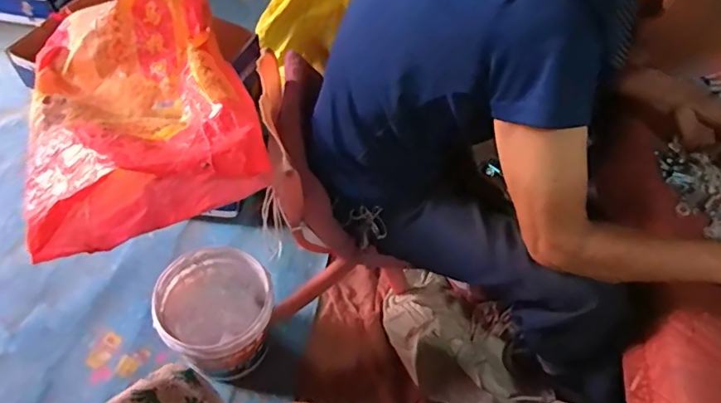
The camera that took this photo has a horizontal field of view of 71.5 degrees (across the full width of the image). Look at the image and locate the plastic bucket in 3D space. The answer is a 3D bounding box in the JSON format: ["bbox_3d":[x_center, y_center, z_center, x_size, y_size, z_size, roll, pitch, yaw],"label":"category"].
[{"bbox_3d":[-0.283,0.224,0.999,0.205,0.185,0.213,3,54,-4],"label":"plastic bucket"}]

